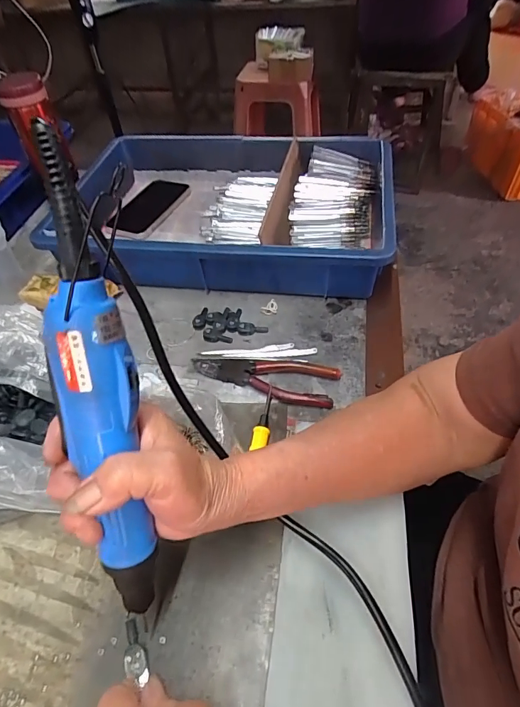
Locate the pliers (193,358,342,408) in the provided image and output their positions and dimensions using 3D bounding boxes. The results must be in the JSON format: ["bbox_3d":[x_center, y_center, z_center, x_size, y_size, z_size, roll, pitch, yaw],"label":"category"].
[{"bbox_3d":[0.004,0.021,0.444,0.150,0.010,0.049,12,51,14],"label":"pliers"}]

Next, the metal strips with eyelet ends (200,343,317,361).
[{"bbox_3d":[-0.001,-0.001,0.468,0.124,0.004,0.026,1,49,5],"label":"metal strips with eyelet ends"}]

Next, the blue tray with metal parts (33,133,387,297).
[{"bbox_3d":[-0.051,-0.201,0.596,0.439,0.091,0.280,6,50,9],"label":"blue tray with metal parts"}]

